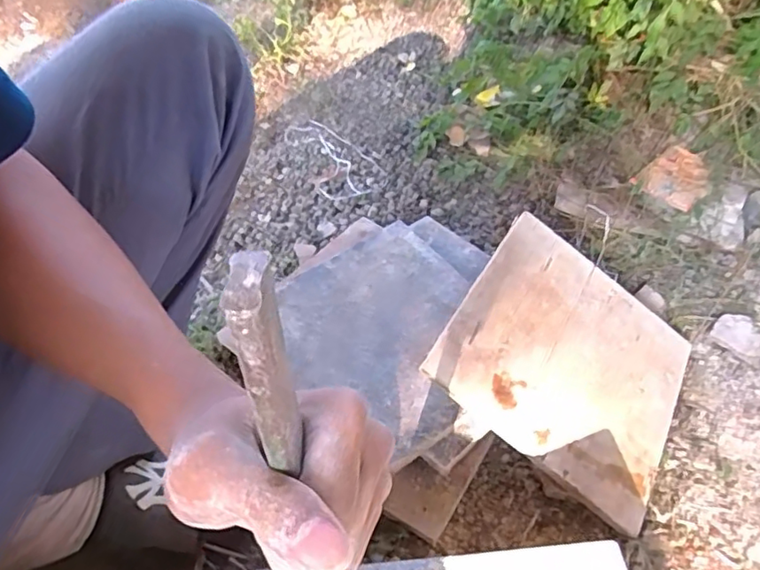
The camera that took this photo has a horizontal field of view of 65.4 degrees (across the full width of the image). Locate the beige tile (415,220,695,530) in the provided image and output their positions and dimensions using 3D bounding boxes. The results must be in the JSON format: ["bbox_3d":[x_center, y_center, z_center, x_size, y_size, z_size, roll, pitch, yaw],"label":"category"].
[{"bbox_3d":[0.197,0.076,0.610,0.247,0.015,0.236,39,59,-2],"label":"beige tile"}]

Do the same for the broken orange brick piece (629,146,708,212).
[{"bbox_3d":[0.413,-0.147,0.826,0.111,0.025,0.081,-34,56,-27],"label":"broken orange brick piece"}]

